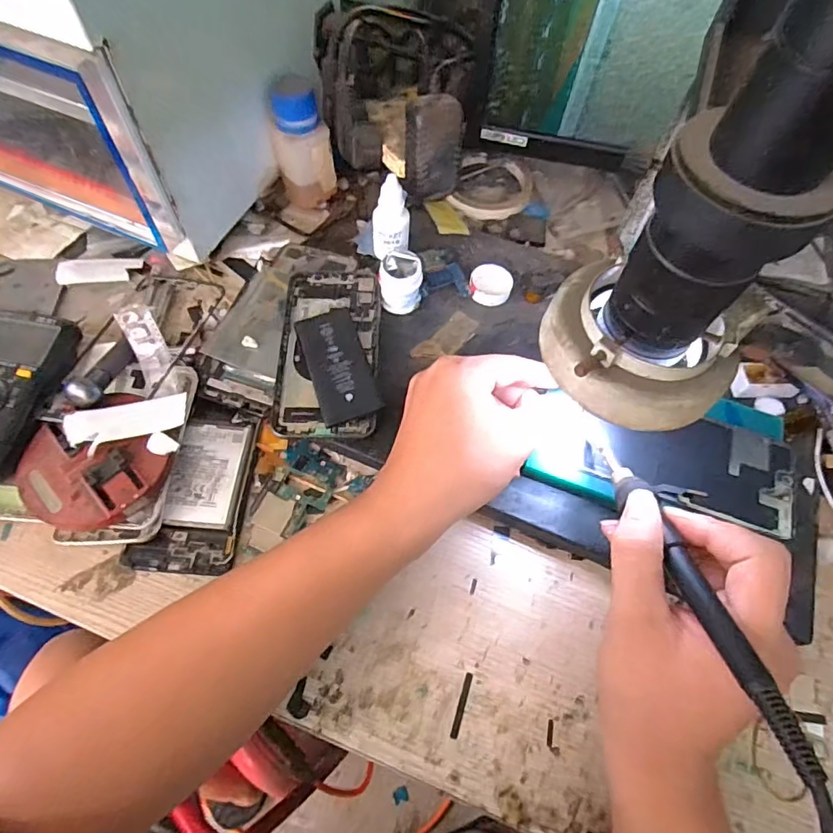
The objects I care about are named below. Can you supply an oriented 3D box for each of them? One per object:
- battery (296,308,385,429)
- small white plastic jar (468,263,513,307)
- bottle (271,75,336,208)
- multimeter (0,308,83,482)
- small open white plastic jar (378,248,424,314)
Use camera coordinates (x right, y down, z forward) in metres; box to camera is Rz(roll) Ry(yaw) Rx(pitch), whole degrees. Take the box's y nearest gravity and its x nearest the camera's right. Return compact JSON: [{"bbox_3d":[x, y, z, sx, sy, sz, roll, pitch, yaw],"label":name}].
[{"bbox_3d":[-0.059,-0.040,0.388,0.043,0.006,0.098,-15,62,-14],"label":"battery"},{"bbox_3d":[0.062,-0.109,0.435,0.035,0.013,0.034,1,62,-3],"label":"small white plastic jar"},{"bbox_3d":[-0.103,-0.248,0.470,0.049,0.098,0.055,-11,63,-9],"label":"bottle"},{"bbox_3d":[-0.289,-0.015,0.364,0.064,0.028,0.123,11,62,2],"label":"multimeter"},{"bbox_3d":[-0.012,-0.105,0.413,0.032,0.039,0.033,0,67,0],"label":"small open white plastic jar"}]

